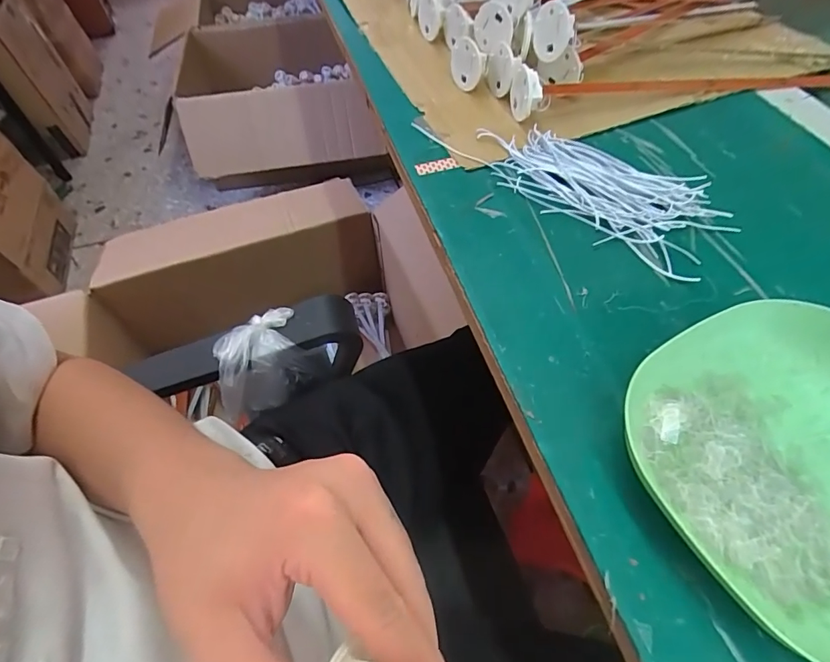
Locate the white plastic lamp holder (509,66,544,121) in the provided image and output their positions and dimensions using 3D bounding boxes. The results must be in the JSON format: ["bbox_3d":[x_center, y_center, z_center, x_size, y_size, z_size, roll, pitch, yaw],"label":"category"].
[{"bbox_3d":[0.084,-0.178,0.348,0.024,0.032,0.026,8,57,9],"label":"white plastic lamp holder"}]

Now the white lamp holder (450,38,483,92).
[{"bbox_3d":[0.043,-0.223,0.382,0.008,0.034,0.040,-15,79,-25],"label":"white lamp holder"}]

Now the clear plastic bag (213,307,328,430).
[{"bbox_3d":[-0.153,0.032,0.466,0.109,0.072,0.055,-31,61,-18],"label":"clear plastic bag"}]

